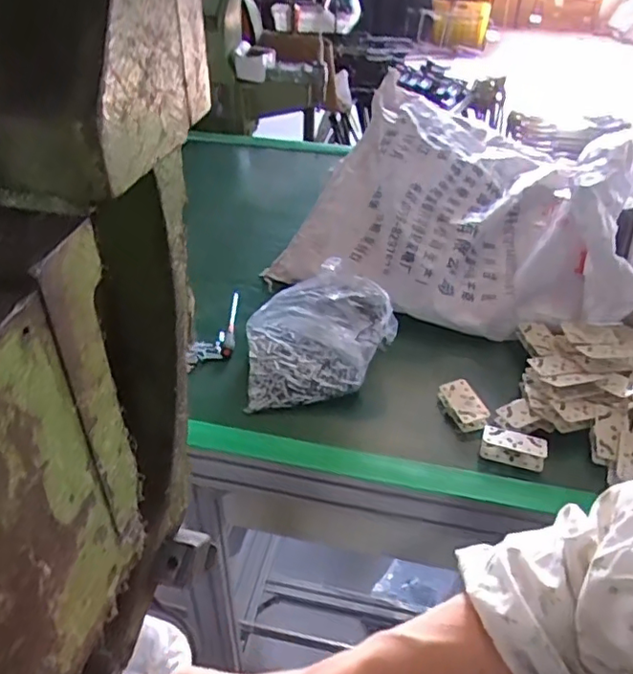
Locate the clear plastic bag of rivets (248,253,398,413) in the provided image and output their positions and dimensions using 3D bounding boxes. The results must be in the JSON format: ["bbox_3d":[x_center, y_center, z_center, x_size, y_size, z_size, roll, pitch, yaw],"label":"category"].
[{"bbox_3d":[0.001,-0.010,0.880,0.206,0.105,0.203,-3,39,-6],"label":"clear plastic bag of rivets"}]

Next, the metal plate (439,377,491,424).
[{"bbox_3d":[0.206,0.087,0.821,0.042,0.010,0.074,-19,43,-4],"label":"metal plate"}]

